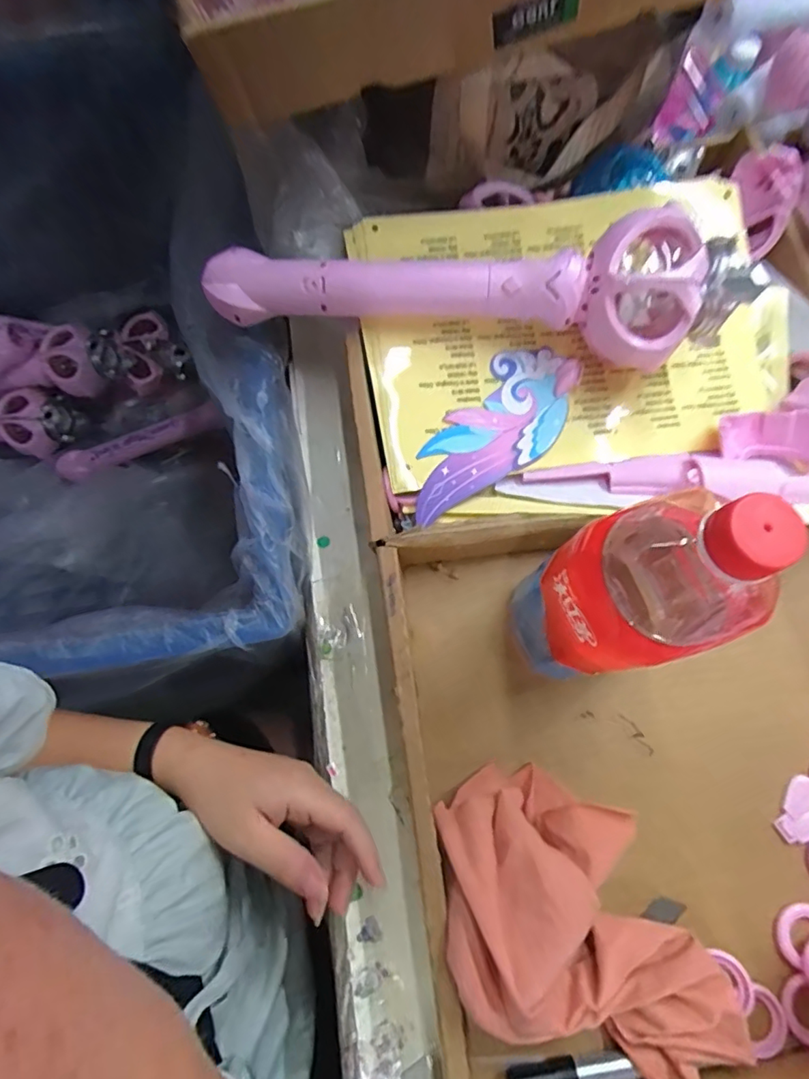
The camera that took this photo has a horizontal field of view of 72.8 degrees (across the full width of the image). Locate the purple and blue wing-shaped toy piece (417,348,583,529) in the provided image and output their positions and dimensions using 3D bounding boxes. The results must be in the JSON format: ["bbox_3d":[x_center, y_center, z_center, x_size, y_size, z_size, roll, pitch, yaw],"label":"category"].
[{"bbox_3d":[0.067,-0.076,0.405,0.070,0.007,0.162,39,81,4],"label":"purple and blue wing-shaped toy piece"}]

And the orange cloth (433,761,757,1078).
[{"bbox_3d":[0.110,0.223,0.316,0.201,0.071,0.121,24,75,7],"label":"orange cloth"}]

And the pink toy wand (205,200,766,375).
[{"bbox_3d":[0.043,-0.173,0.389,0.363,0.083,0.073,5,73,2],"label":"pink toy wand"}]

